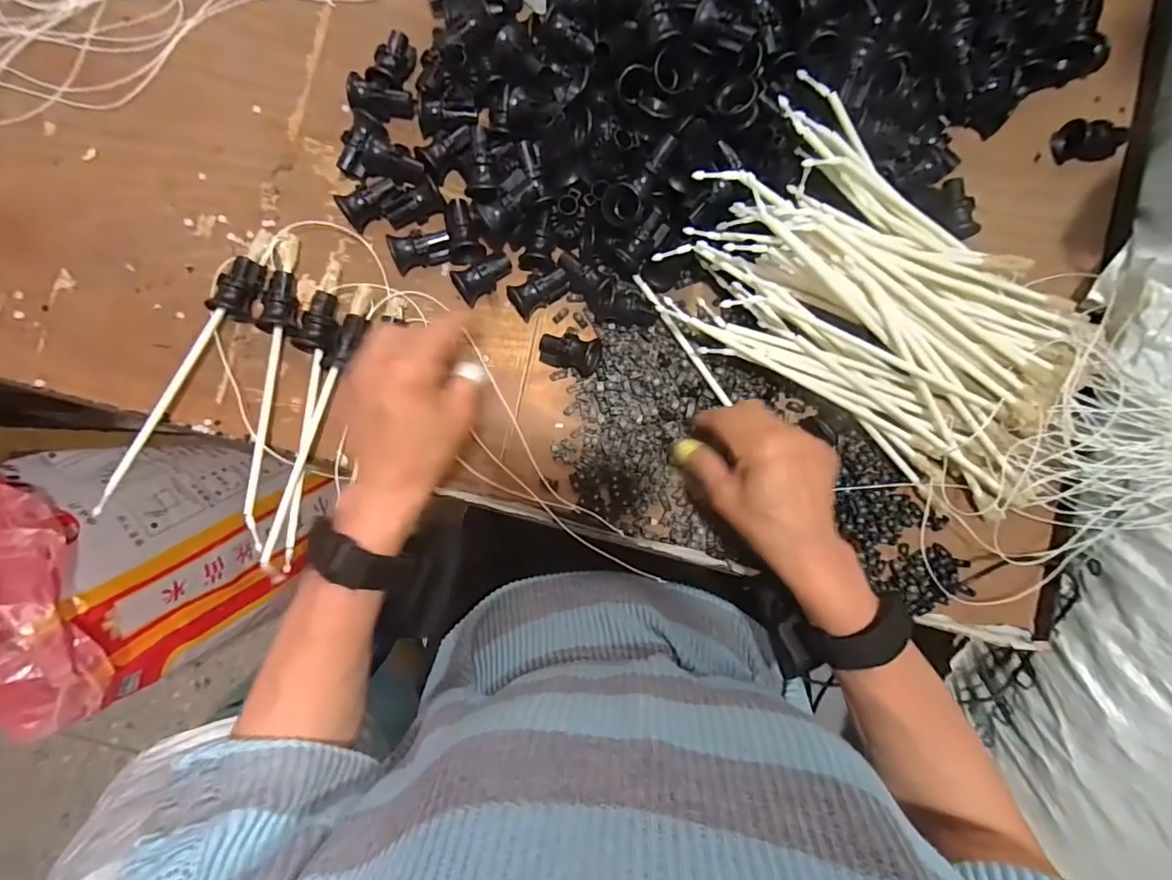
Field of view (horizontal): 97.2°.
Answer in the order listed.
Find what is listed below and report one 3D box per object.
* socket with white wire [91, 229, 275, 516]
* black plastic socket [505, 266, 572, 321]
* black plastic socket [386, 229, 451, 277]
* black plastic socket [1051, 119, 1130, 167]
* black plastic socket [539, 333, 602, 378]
[{"bbox_3d":[-0.305,-0.057,0.401,0.025,0.032,0.238,27,87,0],"label":"socket with white wire"},{"bbox_3d":[-0.037,-0.120,0.416,0.048,0.027,0.023,-35,89,-2],"label":"black plastic socket"},{"bbox_3d":[-0.132,-0.154,0.411,0.045,0.026,0.027,-14,88,-1],"label":"black plastic socket"},{"bbox_3d":[0.420,-0.250,0.428,0.043,0.026,0.028,1,88,-1],"label":"black plastic socket"},{"bbox_3d":[-0.013,-0.070,0.412,0.049,0.030,0.026,16,87,0],"label":"black plastic socket"}]

